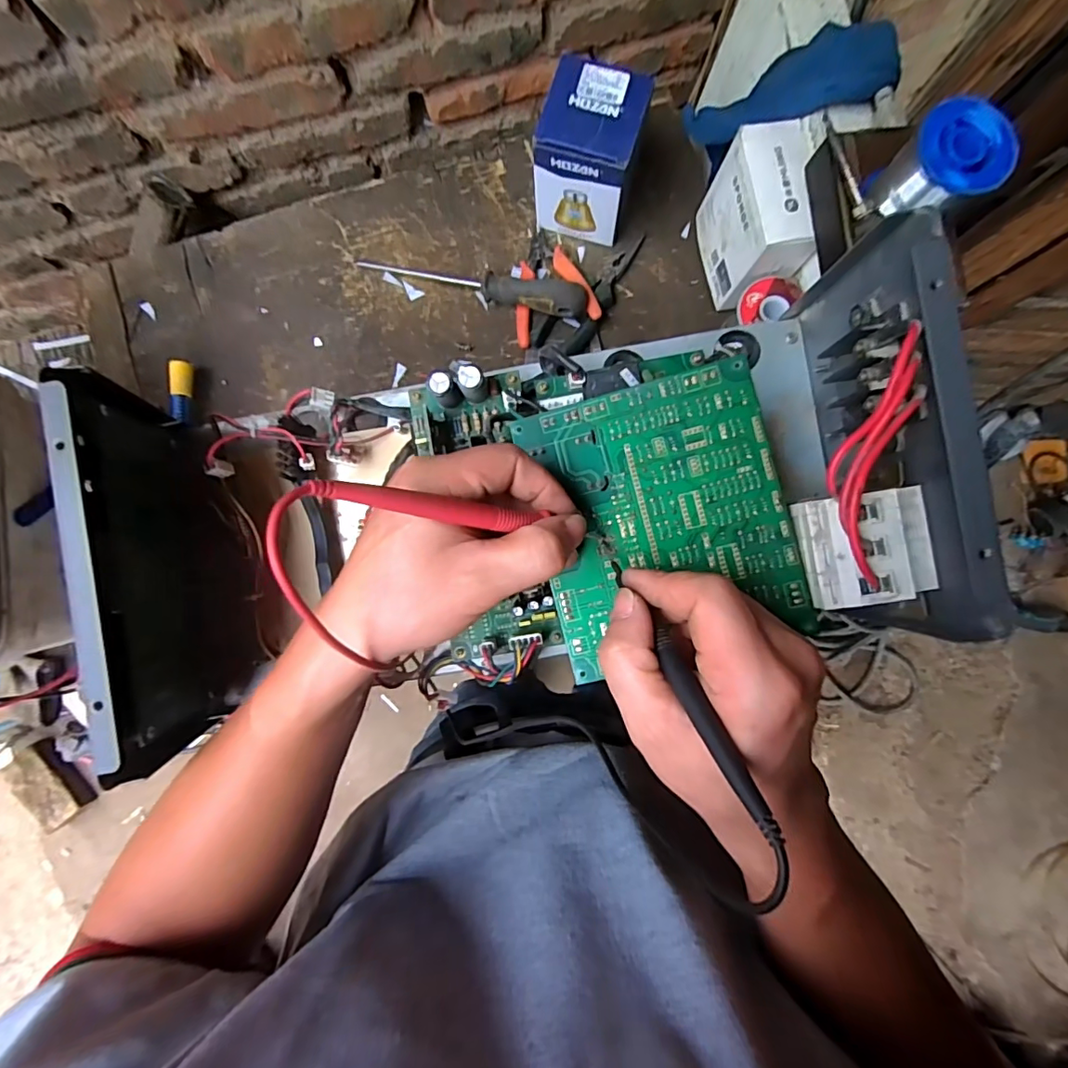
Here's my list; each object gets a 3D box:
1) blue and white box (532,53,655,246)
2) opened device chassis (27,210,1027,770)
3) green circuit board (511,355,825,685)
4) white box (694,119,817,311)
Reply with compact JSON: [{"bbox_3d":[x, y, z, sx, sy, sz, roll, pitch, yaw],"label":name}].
[{"bbox_3d":[0.049,-0.334,0.461,0.081,0.111,0.079,15,89,2],"label":"blue and white box"},{"bbox_3d":[0.000,-0.021,0.274,0.402,0.145,0.186,-8,88,1],"label":"opened device chassis"},{"bbox_3d":[0.065,-0.007,0.266,0.123,0.011,0.135,-15,88,1],"label":"green circuit board"},{"bbox_3d":[0.195,-0.274,0.460,0.057,0.101,0.106,-10,88,1],"label":"white box"}]

